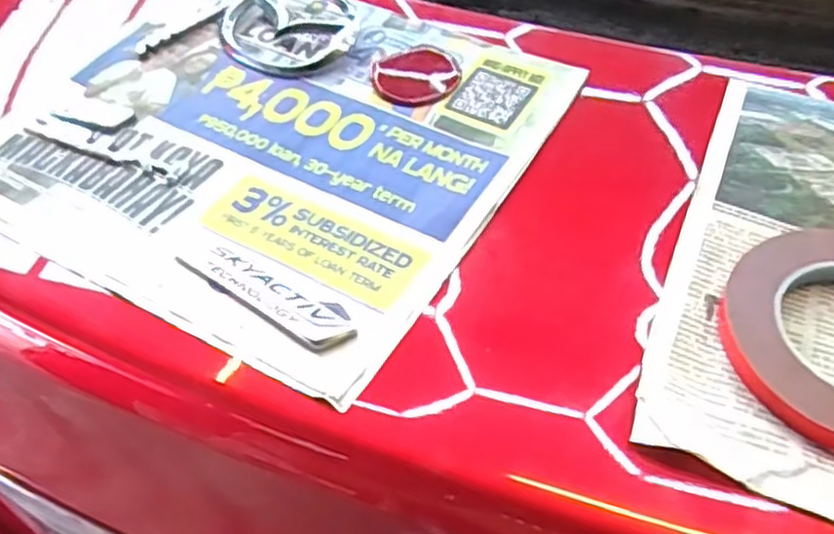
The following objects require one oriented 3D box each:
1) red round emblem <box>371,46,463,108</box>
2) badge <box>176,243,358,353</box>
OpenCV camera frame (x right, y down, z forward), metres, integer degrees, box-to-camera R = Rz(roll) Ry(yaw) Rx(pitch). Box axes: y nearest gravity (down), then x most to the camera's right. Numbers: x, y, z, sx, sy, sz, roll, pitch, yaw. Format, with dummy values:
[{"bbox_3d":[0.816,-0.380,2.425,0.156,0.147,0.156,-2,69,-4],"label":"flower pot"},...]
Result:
[{"bbox_3d":[0.000,-0.128,0.483,0.056,0.008,0.062,-11,47,-12],"label":"red round emblem"},{"bbox_3d":[-0.077,0.011,0.368,0.107,0.007,0.027,28,52,24],"label":"badge"}]

